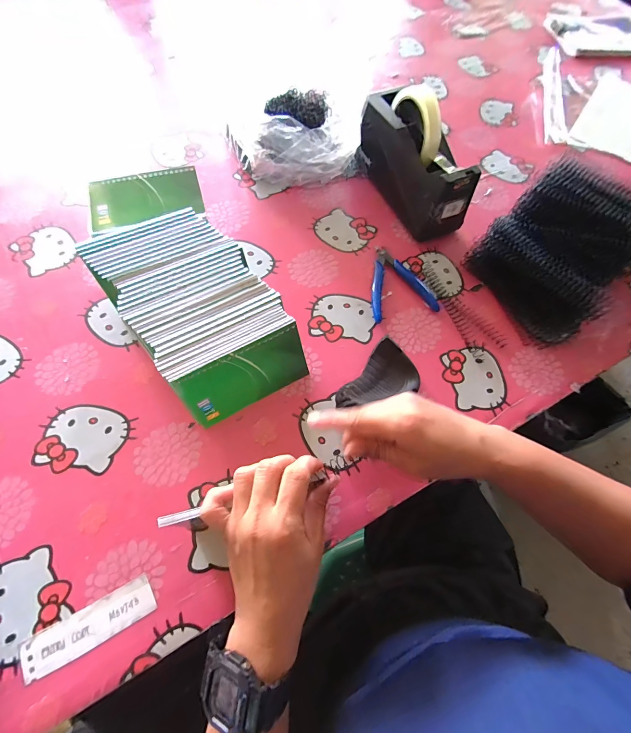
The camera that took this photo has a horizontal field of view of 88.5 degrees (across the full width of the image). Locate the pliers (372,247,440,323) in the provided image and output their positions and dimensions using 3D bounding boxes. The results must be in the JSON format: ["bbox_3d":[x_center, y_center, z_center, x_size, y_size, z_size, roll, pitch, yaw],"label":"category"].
[{"bbox_3d":[0.104,-0.114,0.430,0.085,0.008,0.112,-11,68,-8],"label":"pliers"}]

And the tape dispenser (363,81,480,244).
[{"bbox_3d":[0.136,-0.283,0.445,0.075,0.121,0.185,-24,70,-12],"label":"tape dispenser"}]

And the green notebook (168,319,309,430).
[{"bbox_3d":[-0.070,0.010,0.337,0.129,0.076,0.007,-28,47,-14],"label":"green notebook"}]

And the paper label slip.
[{"bbox_3d":[-0.194,0.225,0.280,0.104,0.004,0.031,-26,71,-15],"label":"paper label slip"}]

